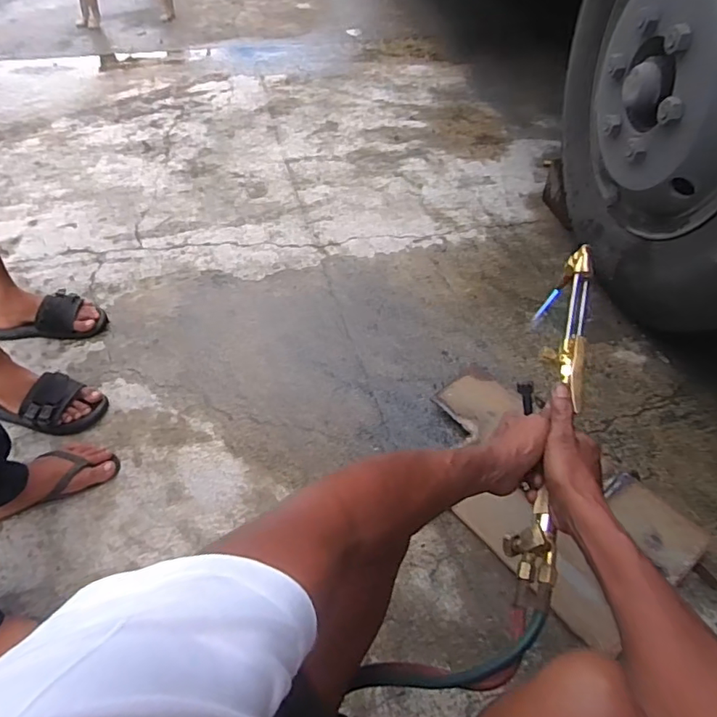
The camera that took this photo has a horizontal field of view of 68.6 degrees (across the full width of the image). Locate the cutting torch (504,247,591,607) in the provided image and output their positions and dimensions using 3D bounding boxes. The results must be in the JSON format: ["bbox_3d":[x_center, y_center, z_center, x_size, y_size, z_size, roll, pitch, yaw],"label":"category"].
[{"bbox_3d":[0.229,0.045,0.603,0.045,0.063,0.457,15,65,11],"label":"cutting torch"}]

